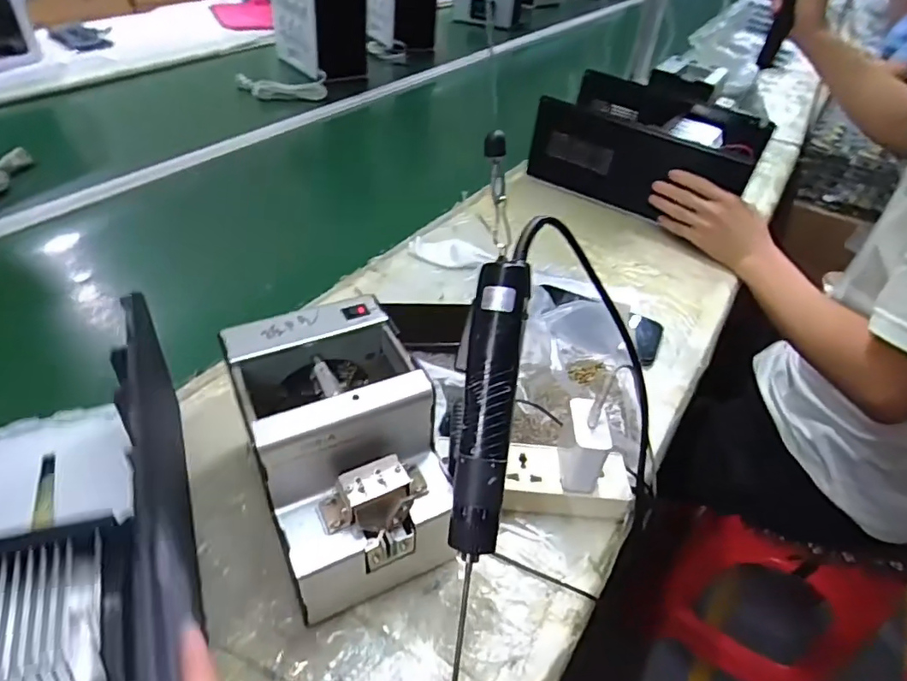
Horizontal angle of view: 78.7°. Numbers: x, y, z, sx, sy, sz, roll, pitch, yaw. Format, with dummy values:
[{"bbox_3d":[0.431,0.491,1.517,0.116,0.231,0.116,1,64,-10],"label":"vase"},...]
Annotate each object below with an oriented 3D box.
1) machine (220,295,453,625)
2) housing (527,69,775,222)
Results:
[{"bbox_3d":[-0.081,0.085,0.430,0.139,0.140,0.187,-15,47,-24],"label":"machine"},{"bbox_3d":[0.346,-0.343,0.966,0.328,0.140,0.330,29,46,22],"label":"housing"}]

